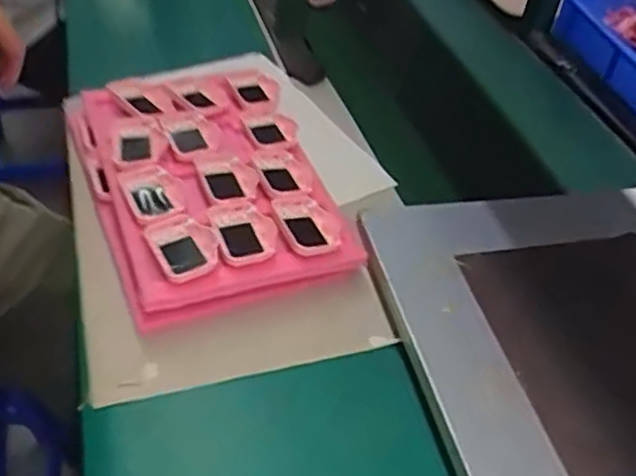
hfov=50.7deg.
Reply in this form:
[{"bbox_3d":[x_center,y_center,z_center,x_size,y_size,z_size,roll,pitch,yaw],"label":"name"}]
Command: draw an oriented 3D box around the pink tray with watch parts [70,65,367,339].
[{"bbox_3d":[-0.134,-0.082,0.793,0.263,0.068,0.400,-9,44,-20],"label":"pink tray with watch parts"}]

